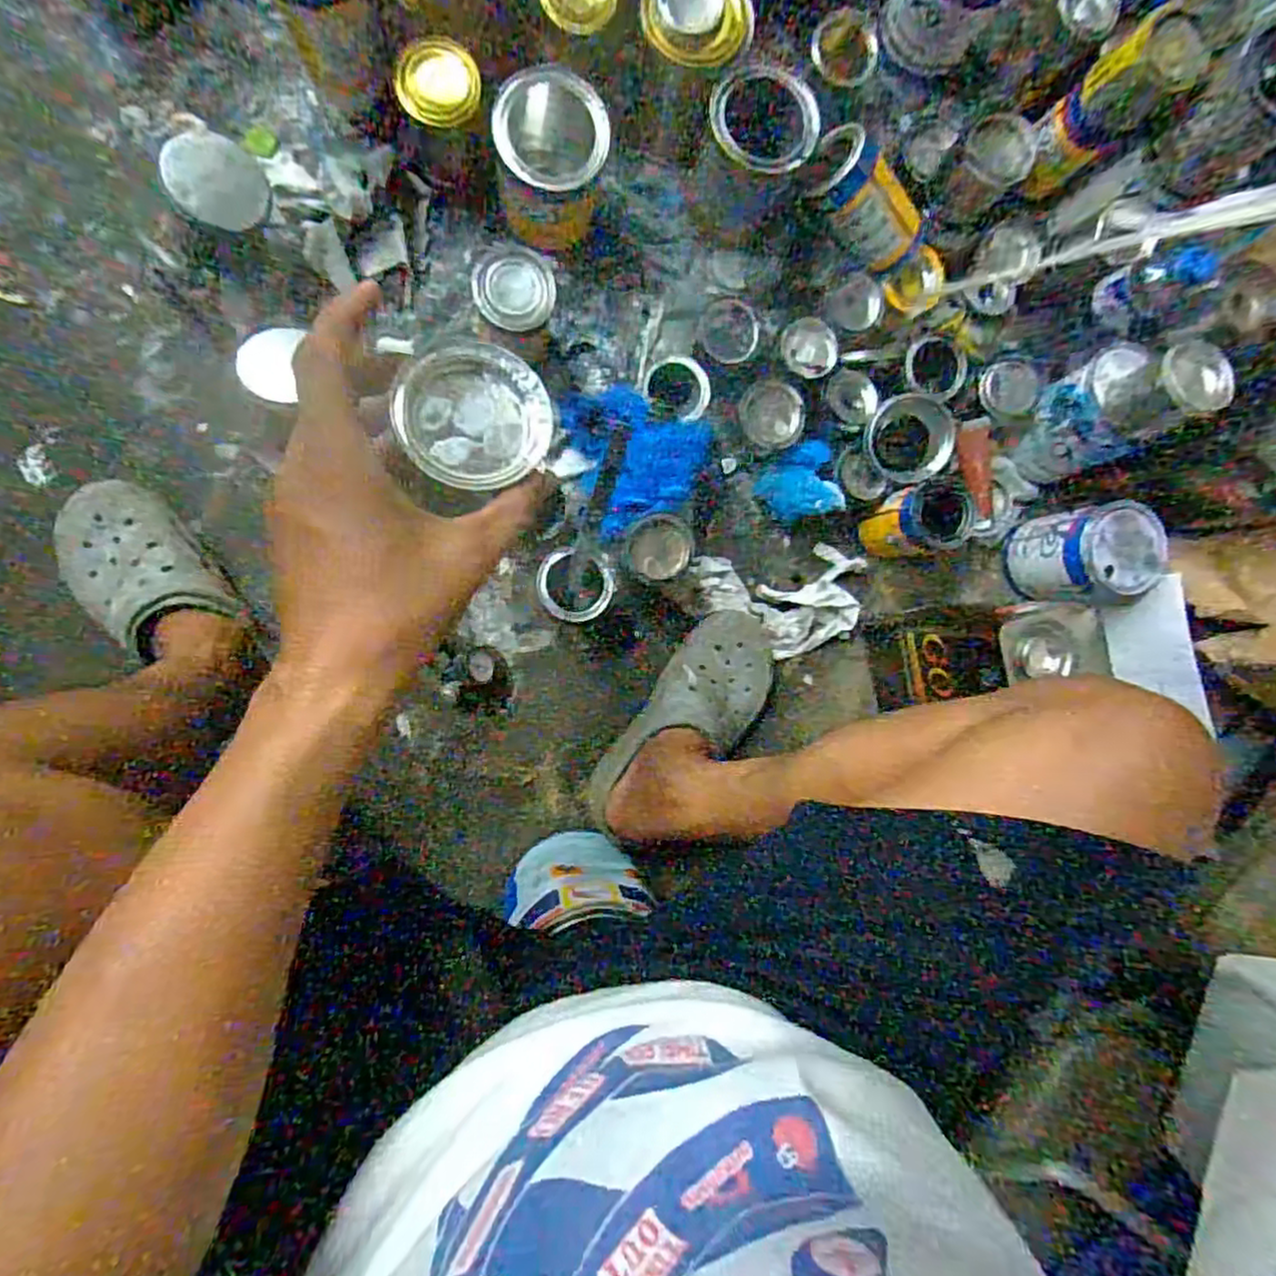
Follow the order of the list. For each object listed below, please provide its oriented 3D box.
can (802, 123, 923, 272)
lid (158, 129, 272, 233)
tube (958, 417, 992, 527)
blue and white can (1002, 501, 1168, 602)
[{"bbox_3d":[0.230,-0.440,0.698,0.143,0.056,0.059,37,85,-26],"label":"can"},{"bbox_3d":[-0.357,-0.388,0.591,0.010,0.086,0.067,22,118,25],"label":"lid"},{"bbox_3d":[0.382,-0.182,0.775,0.031,0.017,0.123,-24,115,-5],"label":"tube"},{"bbox_3d":[0.527,-0.094,0.813,0.114,0.135,0.104,0,88,-5],"label":"blue and white can"}]

